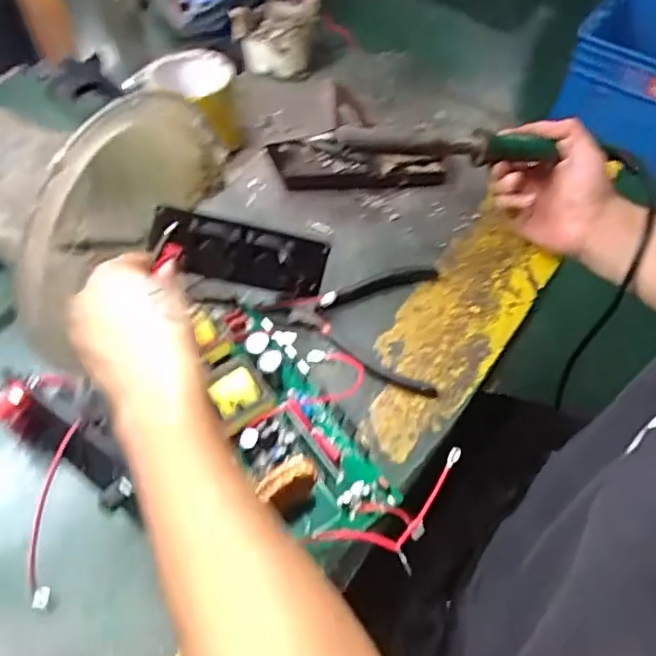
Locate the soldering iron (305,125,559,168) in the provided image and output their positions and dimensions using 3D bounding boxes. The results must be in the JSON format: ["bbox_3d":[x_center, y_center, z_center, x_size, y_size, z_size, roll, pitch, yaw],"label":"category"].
[{"bbox_3d":[0.088,-0.152,0.496,0.200,0.024,0.024,1,55,-8],"label":"soldering iron"}]

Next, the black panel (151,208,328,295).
[{"bbox_3d":[-0.067,-0.060,0.465,0.138,0.047,0.030,13,54,-17],"label":"black panel"}]

